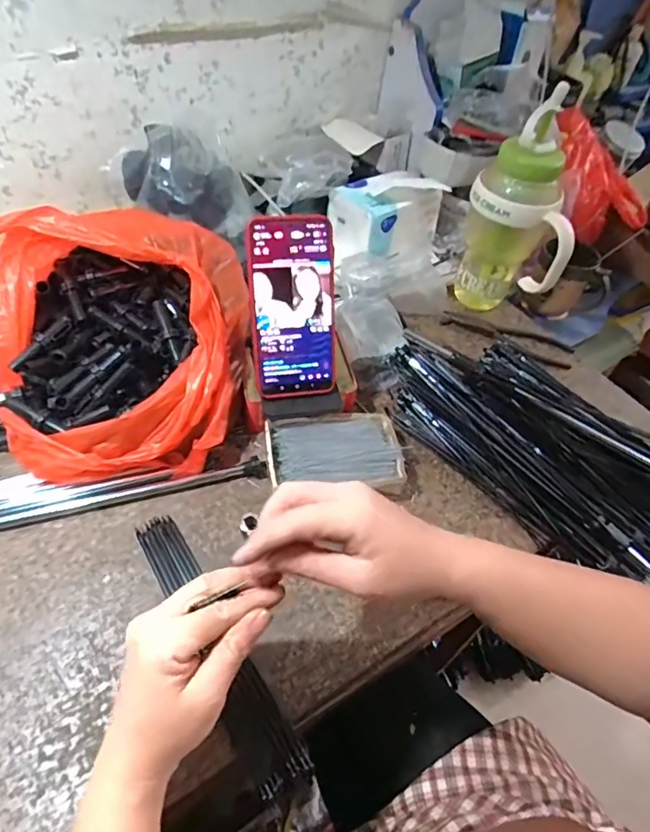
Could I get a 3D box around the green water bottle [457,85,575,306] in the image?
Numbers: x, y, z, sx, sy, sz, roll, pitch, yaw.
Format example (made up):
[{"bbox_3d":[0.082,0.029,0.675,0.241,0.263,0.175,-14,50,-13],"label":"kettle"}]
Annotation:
[{"bbox_3d":[0.239,-0.238,0.640,0.118,0.266,0.113,13,49,6],"label":"green water bottle"}]

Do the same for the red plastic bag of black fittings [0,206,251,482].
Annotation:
[{"bbox_3d":[-0.212,-0.079,0.499,0.258,0.137,0.247,-8,50,-12],"label":"red plastic bag of black fittings"}]

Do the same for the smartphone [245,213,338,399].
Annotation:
[{"bbox_3d":[-0.029,-0.099,0.481,0.080,0.163,0.011,-6,19,-11],"label":"smartphone"}]

